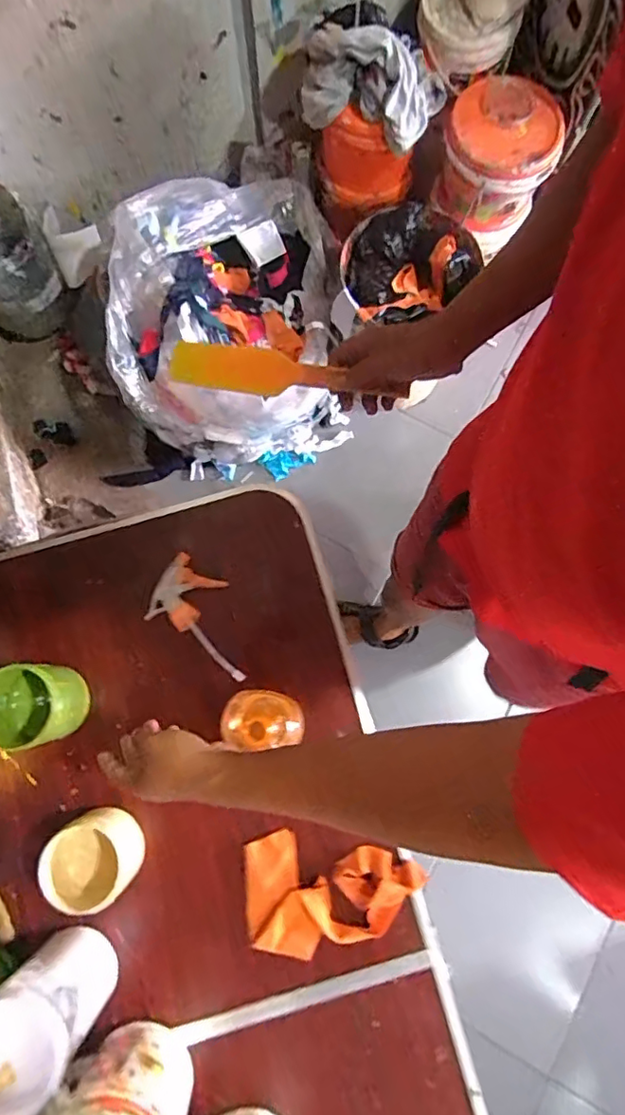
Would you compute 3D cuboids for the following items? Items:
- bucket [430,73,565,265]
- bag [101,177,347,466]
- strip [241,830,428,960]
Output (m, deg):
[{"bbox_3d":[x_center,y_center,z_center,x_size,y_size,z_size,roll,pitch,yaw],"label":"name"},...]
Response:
[{"bbox_3d":[0.372,-0.800,1.165,0.222,0.212,0.212,0,79,0],"label":"bucket"},{"bbox_3d":[-0.194,-0.528,1.311,0.506,0.440,0.525,-12,79,-2],"label":"bag"},{"bbox_3d":[0.017,0.393,0.643,0.197,0.022,0.124,10,79,2],"label":"strip"}]

